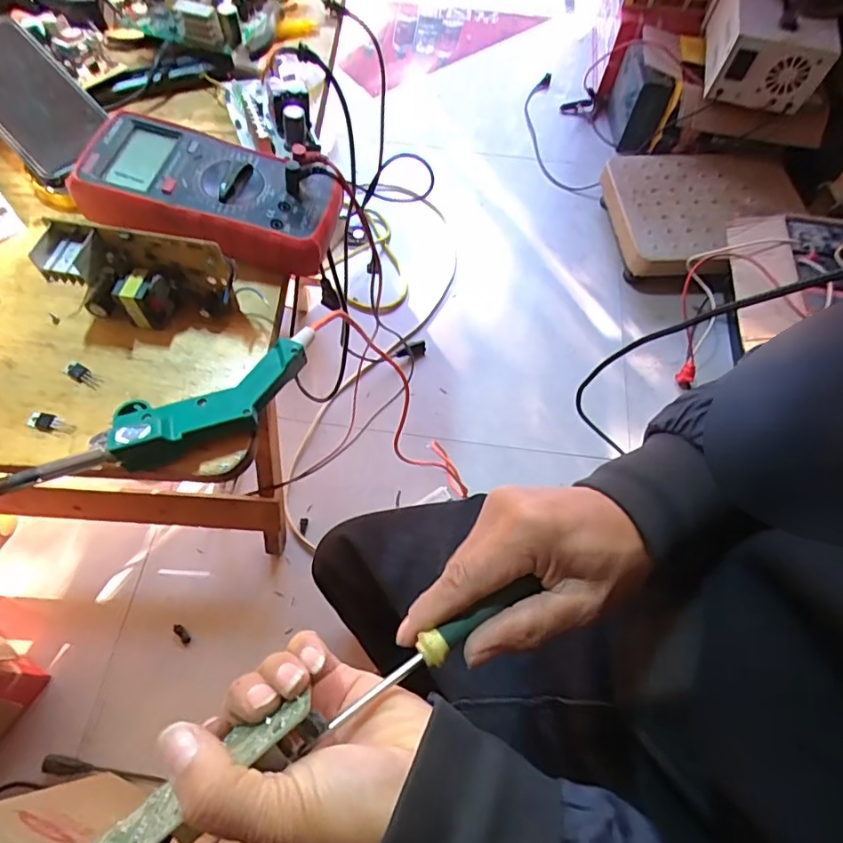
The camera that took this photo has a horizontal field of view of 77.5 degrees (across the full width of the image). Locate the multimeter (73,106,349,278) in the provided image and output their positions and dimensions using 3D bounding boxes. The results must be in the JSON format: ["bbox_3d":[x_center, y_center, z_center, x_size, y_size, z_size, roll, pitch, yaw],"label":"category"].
[{"bbox_3d":[-0.154,-0.167,0.395,0.180,0.047,0.092,11,64,3],"label":"multimeter"}]

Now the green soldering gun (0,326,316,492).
[{"bbox_3d":[-0.164,0.002,0.330,0.224,0.025,0.051,-29,69,-15],"label":"green soldering gun"}]

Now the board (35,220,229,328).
[{"bbox_3d":[-0.190,-0.096,0.357,0.111,0.057,0.035,8,64,2],"label":"board"}]

